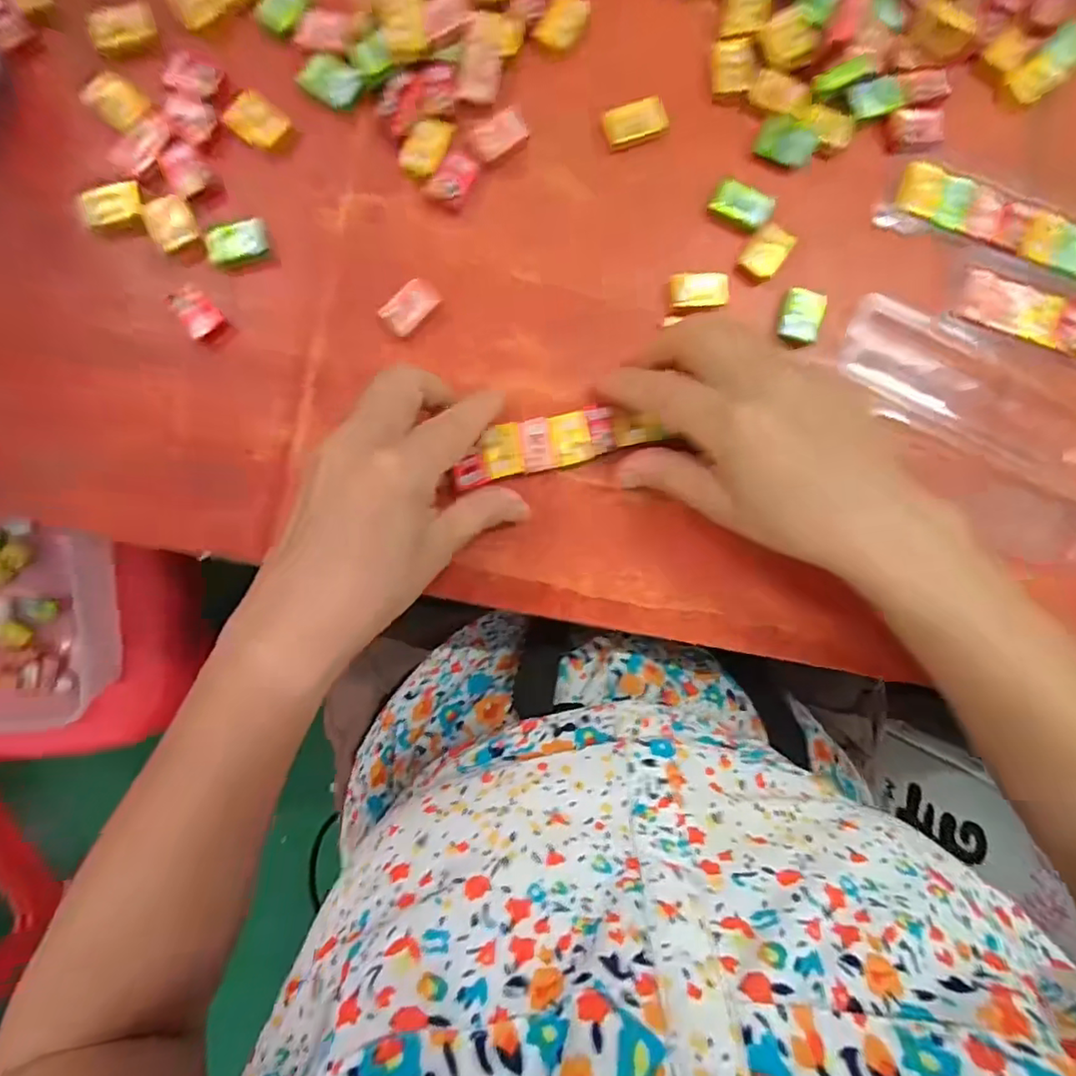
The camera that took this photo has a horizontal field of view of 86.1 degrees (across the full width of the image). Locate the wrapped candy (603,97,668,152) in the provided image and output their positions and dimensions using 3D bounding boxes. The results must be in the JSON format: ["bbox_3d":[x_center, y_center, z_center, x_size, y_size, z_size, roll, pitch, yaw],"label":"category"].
[{"bbox_3d":[0.049,-0.208,0.288,0.031,0.007,0.016,-20,91,-2],"label":"wrapped candy"}]

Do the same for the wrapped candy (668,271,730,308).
[{"bbox_3d":[0.081,-0.124,0.289,0.030,0.005,0.016,-1,90,-2],"label":"wrapped candy"}]

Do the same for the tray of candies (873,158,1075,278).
[{"bbox_3d":[0.238,-0.160,0.293,0.125,0.008,0.034,15,90,-2],"label":"tray of candies"}]

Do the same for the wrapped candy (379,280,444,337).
[{"bbox_3d":[-0.063,-0.114,0.285,0.017,0.007,0.030,43,89,-2],"label":"wrapped candy"}]

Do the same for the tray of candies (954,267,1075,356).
[{"bbox_3d":[0.276,-0.109,0.294,0.116,0.009,0.026,20,89,-2],"label":"tray of candies"}]

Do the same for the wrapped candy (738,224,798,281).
[{"bbox_3d":[0.116,-0.145,0.291,0.020,0.004,0.027,36,89,-2],"label":"wrapped candy"}]

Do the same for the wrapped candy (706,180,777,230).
[{"bbox_3d":[0.103,-0.168,0.290,0.030,0.004,0.017,27,89,-2],"label":"wrapped candy"}]

